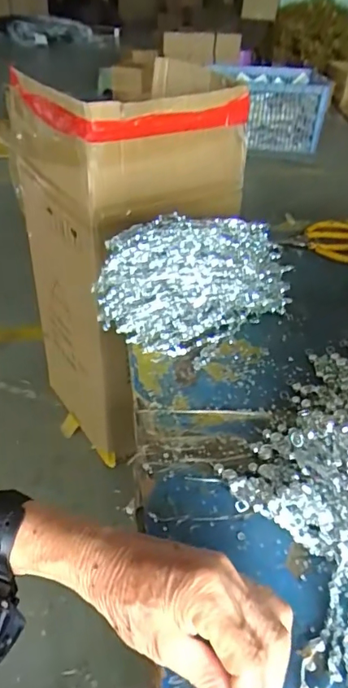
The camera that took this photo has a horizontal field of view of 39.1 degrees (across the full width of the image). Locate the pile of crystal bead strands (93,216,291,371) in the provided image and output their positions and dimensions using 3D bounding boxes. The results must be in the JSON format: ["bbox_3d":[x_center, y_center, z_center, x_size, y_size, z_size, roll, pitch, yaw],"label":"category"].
[{"bbox_3d":[0.034,-0.098,0.583,0.267,0.081,0.193,-31,50,-34],"label":"pile of crystal bead strands"}]

